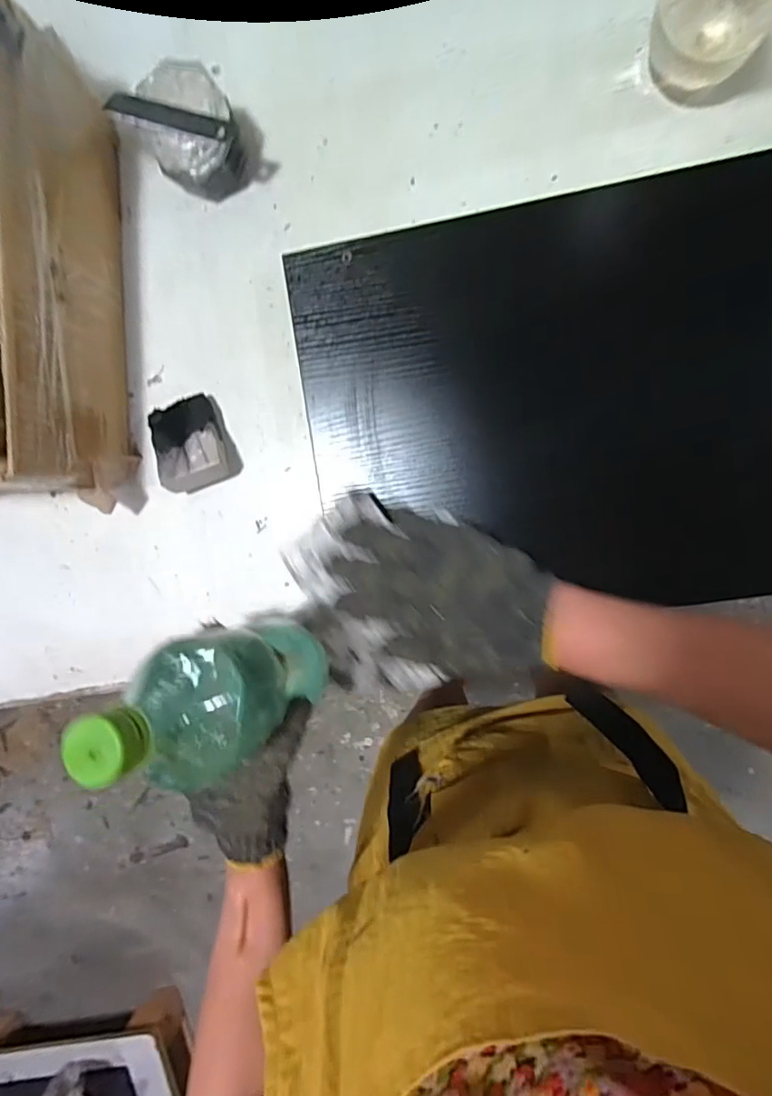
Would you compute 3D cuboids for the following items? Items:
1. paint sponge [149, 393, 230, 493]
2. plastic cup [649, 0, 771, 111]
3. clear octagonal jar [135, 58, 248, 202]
[{"bbox_3d":[-0.161,-0.086,0.449,0.057,0.035,0.076,-21,91,8],"label":"paint sponge"},{"bbox_3d":[0.223,-0.356,0.377,0.066,0.054,0.070,0,94,7],"label":"plastic cup"},{"bbox_3d":[-0.142,-0.314,0.416,0.069,0.063,0.065,-2,94,7],"label":"clear octagonal jar"}]

